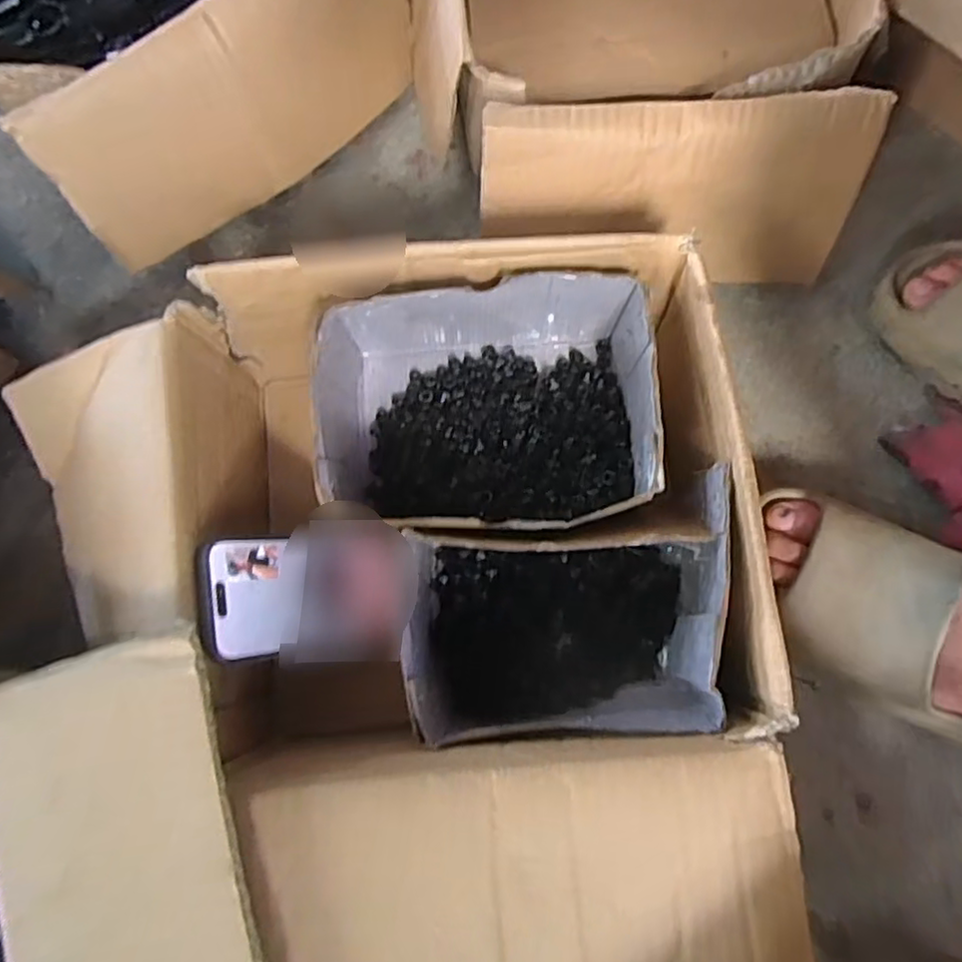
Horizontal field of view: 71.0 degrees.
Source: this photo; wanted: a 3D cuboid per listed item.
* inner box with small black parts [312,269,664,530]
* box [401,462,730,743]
[{"bbox_3d":[-0.003,-0.046,0.455,0.222,0.097,0.159,4,78,2],"label":"inner box with small black parts"},{"bbox_3d":[0.049,0.082,0.426,0.191,0.111,0.138,-4,77,0],"label":"box"}]

